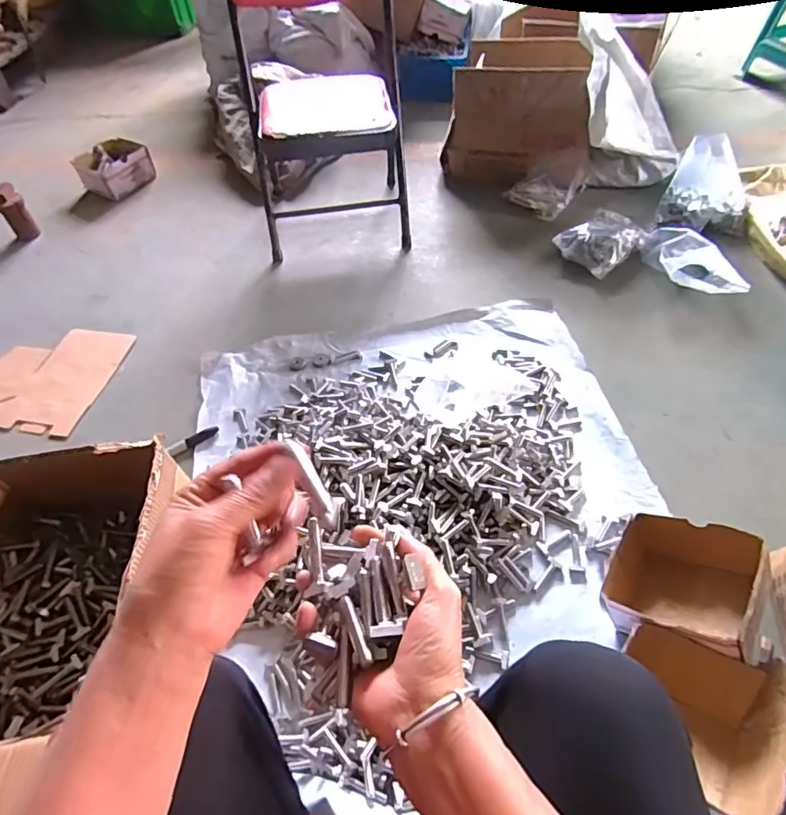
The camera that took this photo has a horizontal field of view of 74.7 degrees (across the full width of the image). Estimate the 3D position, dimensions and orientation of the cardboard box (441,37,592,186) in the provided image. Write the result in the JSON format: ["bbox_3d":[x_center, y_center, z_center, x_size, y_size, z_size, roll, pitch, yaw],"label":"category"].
[{"bbox_3d":[0.340,-0.749,1.305,0.351,0.262,0.346,18,55,19],"label":"cardboard box"}]

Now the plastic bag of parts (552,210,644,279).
[{"bbox_3d":[0.448,-0.356,1.111,0.164,0.064,0.131,-35,56,-21],"label":"plastic bag of parts"}]

